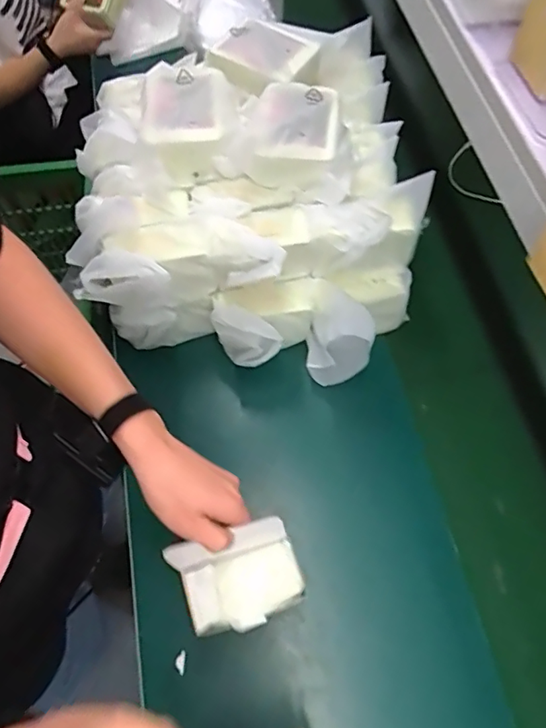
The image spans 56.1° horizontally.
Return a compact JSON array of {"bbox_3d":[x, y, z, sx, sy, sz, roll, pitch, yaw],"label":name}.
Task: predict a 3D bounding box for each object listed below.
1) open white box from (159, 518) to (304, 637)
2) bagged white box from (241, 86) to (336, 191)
[{"bbox_3d":[-0.036,0.213,0.509,0.126,0.075,0.090,-13,66,-6],"label":"open white box"},{"bbox_3d":[0.026,-0.321,0.705,0.127,0.069,0.147,7,65,3],"label":"bagged white box"}]

